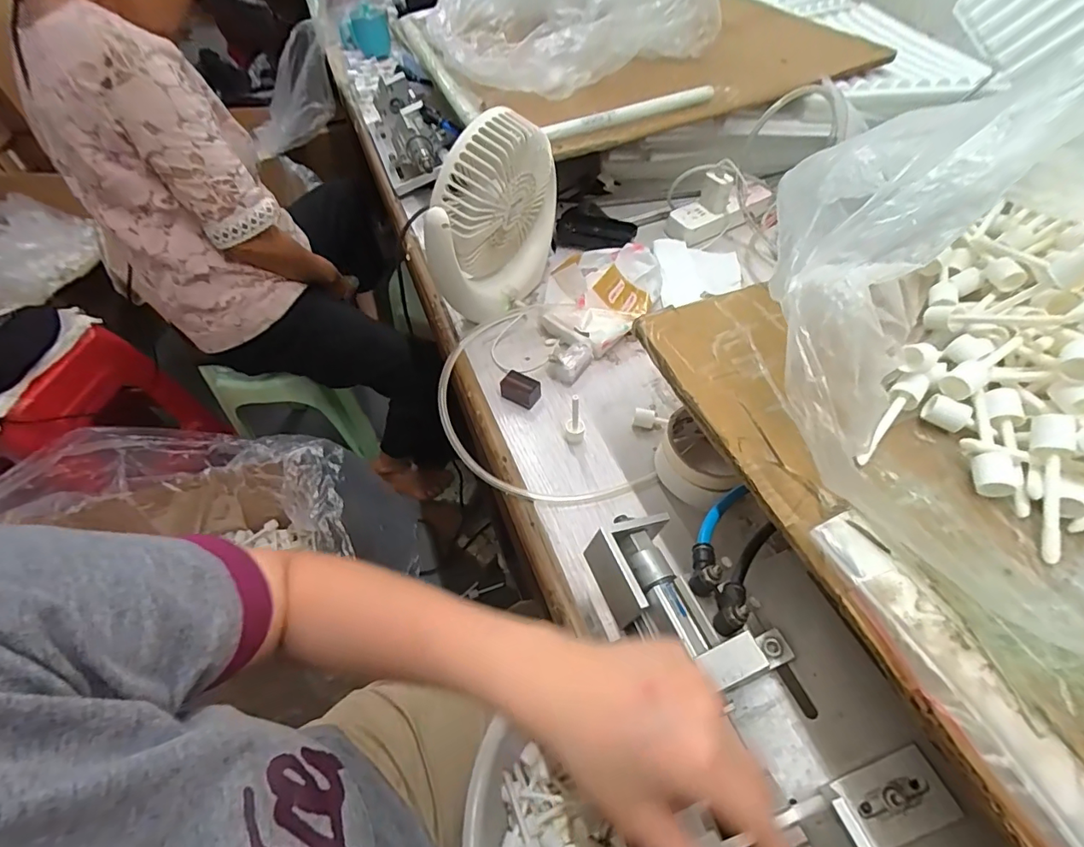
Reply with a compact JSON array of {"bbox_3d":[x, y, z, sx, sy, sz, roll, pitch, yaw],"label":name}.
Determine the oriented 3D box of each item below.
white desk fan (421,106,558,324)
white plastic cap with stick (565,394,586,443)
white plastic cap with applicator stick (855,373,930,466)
[{"bbox_3d":[-0.052,-0.225,0.561,0.069,0.196,0.181,24,58,21],"label":"white desk fan"},{"bbox_3d":[0.032,-0.004,0.487,0.020,0.060,0.015,-1,52,3],"label":"white plastic cap with stick"},{"bbox_3d":[0.225,-0.003,0.323,0.018,0.019,0.084,36,62,27],"label":"white plastic cap with applicator stick"}]

